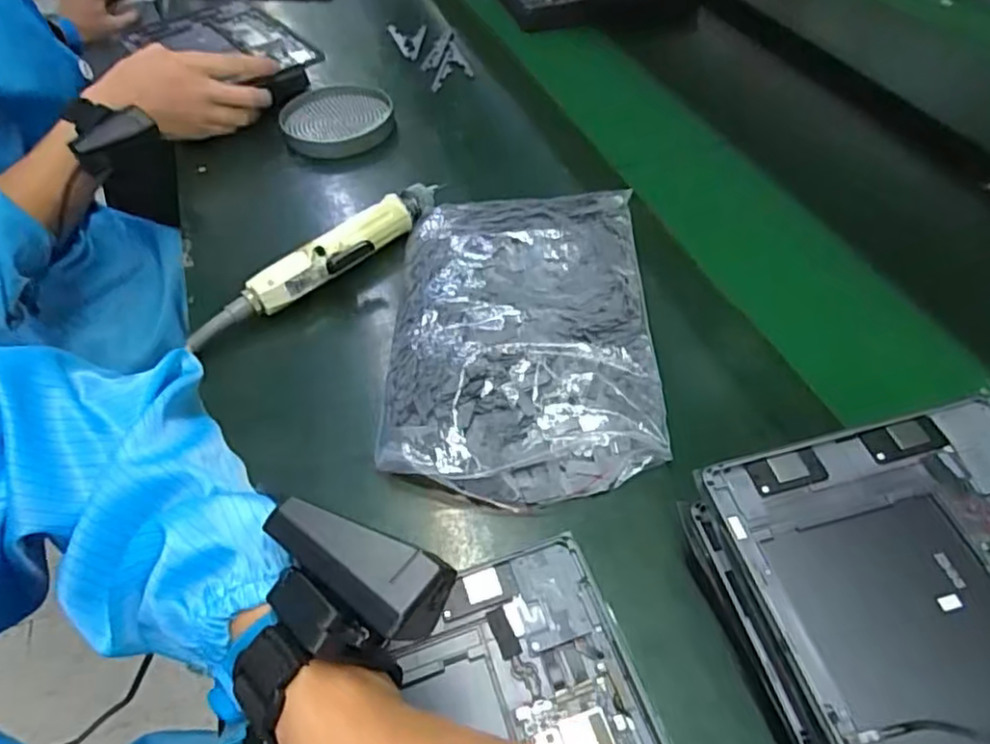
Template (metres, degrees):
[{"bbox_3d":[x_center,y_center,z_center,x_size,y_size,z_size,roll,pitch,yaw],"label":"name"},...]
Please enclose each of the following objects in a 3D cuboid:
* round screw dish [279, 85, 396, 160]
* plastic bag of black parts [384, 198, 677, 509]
[{"bbox_3d":[-0.163,-0.260,0.684,0.111,0.022,0.111,-1,50,1],"label":"round screw dish"},{"bbox_3d":[0.019,-0.034,0.470,0.177,0.032,0.269,0,50,1],"label":"plastic bag of black parts"}]

